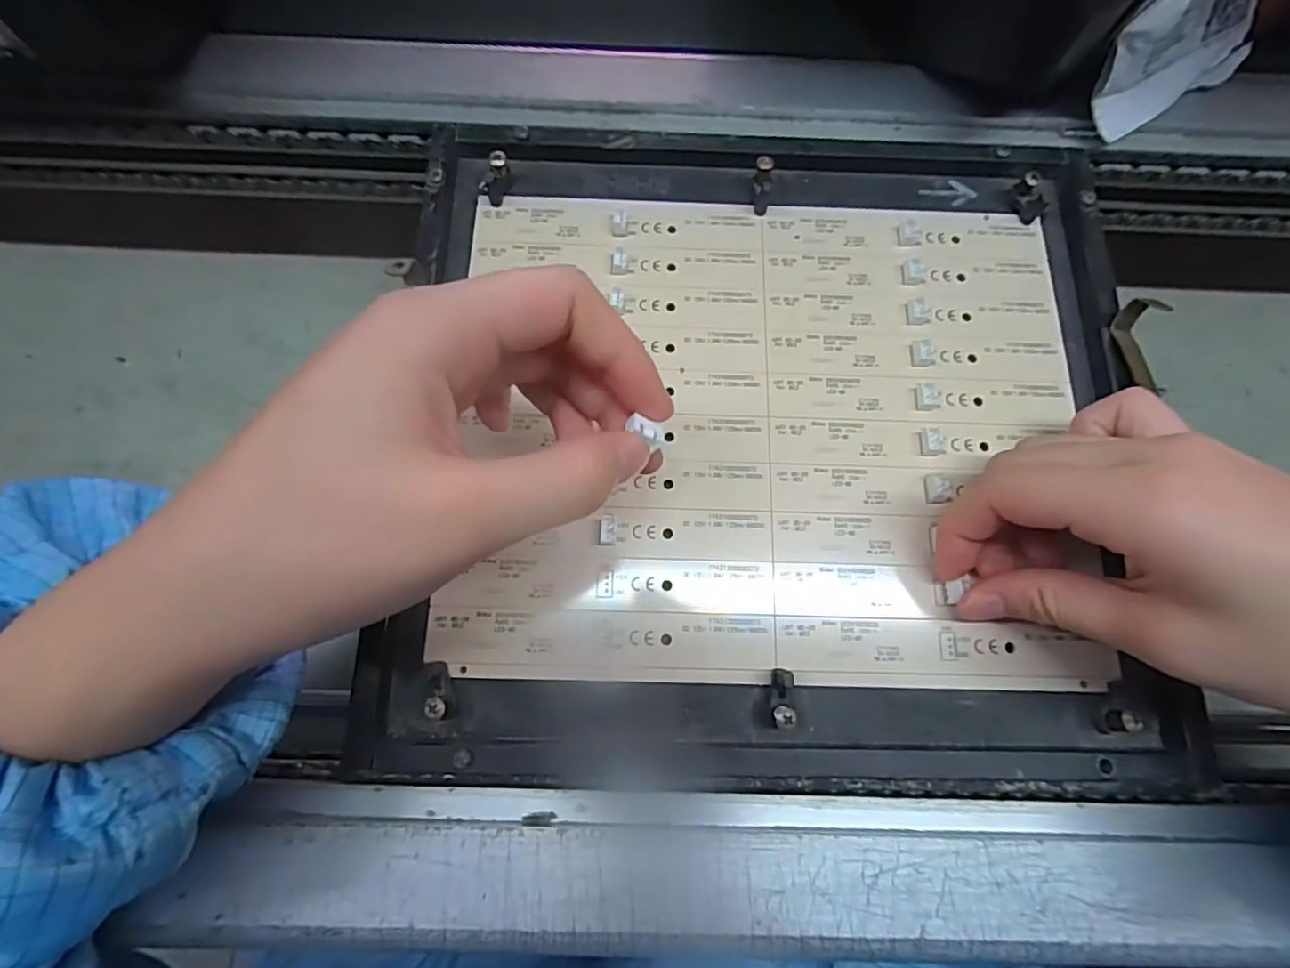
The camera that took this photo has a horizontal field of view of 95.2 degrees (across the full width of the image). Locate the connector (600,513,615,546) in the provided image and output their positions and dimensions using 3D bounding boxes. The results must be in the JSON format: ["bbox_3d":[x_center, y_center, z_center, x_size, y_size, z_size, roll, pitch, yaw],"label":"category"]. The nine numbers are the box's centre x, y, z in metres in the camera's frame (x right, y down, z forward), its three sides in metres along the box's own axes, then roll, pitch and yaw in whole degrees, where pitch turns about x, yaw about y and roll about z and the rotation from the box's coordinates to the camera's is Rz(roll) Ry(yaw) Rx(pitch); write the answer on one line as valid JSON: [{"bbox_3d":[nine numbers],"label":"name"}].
[{"bbox_3d":[-0.014,0.018,0.228,0.005,0.004,0.012,3,87,1],"label":"connector"}]

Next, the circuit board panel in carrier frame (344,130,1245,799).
[{"bbox_3d":[0.051,-0.023,0.240,0.288,0.020,0.269,1,74,1],"label":"circuit board panel in carrier frame"}]

